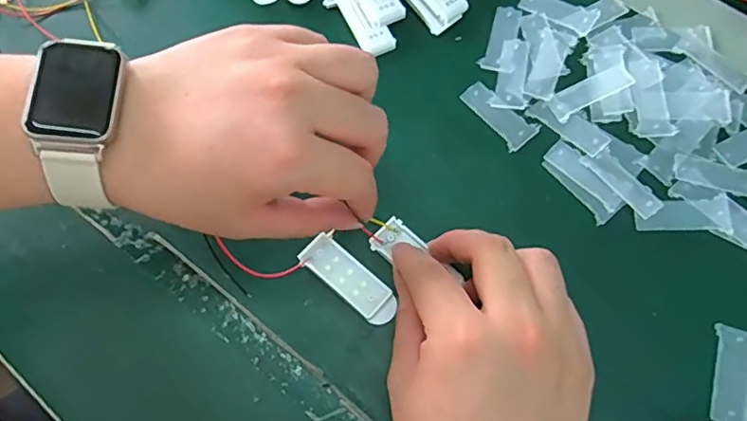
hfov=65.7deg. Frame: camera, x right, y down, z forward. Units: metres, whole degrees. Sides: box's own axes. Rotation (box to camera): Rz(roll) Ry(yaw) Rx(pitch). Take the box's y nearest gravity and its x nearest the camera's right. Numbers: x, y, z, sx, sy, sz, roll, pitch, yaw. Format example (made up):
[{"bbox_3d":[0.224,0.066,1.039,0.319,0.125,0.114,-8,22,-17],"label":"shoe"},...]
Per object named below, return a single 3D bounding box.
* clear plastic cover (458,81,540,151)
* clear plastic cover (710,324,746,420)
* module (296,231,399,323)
[{"bbox_3d":[0.073,-0.057,0.342,0.021,0.004,0.047,-41,74,-12],"label":"clear plastic cover"},{"bbox_3d":[0.178,0.082,0.285,0.021,0.004,0.048,19,72,9],"label":"clear plastic cover"},{"bbox_3d":[-0.013,0.037,0.306,0.057,0.006,0.020,38,76,14],"label":"module"}]

